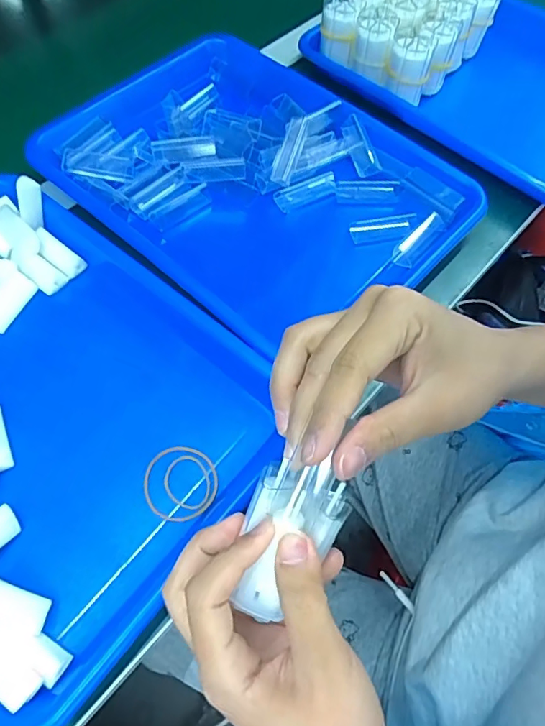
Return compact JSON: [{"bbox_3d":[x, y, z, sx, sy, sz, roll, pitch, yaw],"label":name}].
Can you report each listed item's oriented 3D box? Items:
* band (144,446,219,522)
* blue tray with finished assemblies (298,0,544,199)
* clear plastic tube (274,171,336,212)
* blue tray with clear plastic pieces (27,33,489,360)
[{"bbox_3d":[-0.059,0.078,0.325,0.047,0.004,0.047,1,63,-3],"label":"band"},{"bbox_3d":[0.227,-0.307,0.512,0.324,0.083,0.242,38,67,15],"label":"blue tray with finished assemblies"},{"bbox_3d":[0.030,-0.153,0.446,0.058,0.012,0.018,-24,66,-15],"label":"clear plastic tube"},{"bbox_3d":[-0.019,-0.162,0.444,0.344,0.045,0.238,36,67,15],"label":"blue tray with clear plastic pieces"}]

